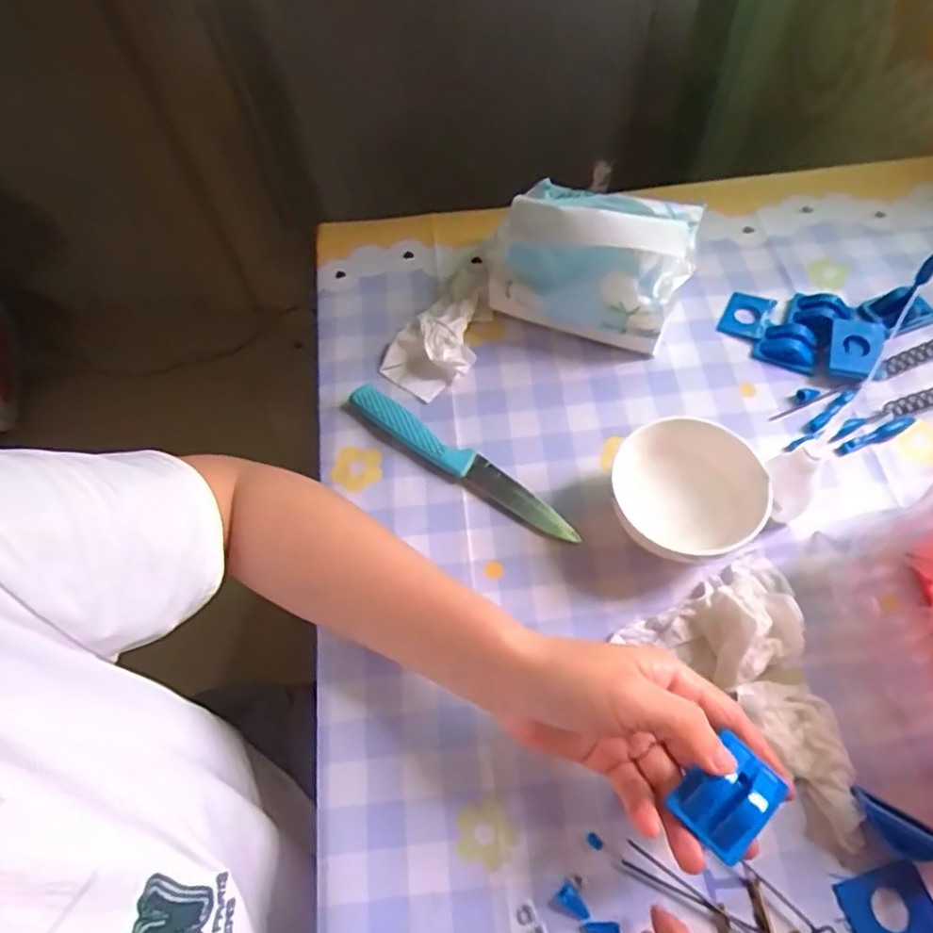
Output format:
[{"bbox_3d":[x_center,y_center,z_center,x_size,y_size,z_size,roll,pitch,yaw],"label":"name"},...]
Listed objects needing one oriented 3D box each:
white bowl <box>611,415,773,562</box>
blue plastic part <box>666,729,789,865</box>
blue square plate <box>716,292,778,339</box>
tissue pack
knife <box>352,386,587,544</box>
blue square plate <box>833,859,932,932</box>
[{"bbox_3d":[0.135,0.016,0.397,0.094,0.045,0.087,-42,65,-18],"label":"white bowl"},{"bbox_3d":[0.114,0.142,0.279,0.043,0.011,0.034,-41,65,-18],"label":"blue plastic part"},{"bbox_3d":[0.210,-0.112,0.485,0.034,0.006,0.040,22,64,16],"label":"blue square plate"},{"bbox_3d":[0.092,-0.152,0.474,0.138,0.094,0.084,17,63,14],"label":"tissue pack"},{"bbox_3d":[-0.003,-0.005,0.434,0.179,0.016,0.022,31,67,20],"label":"knife"},{"bbox_3d":[0.202,0.211,0.309,0.043,0.004,0.032,-15,60,-4],"label":"blue square plate"}]

